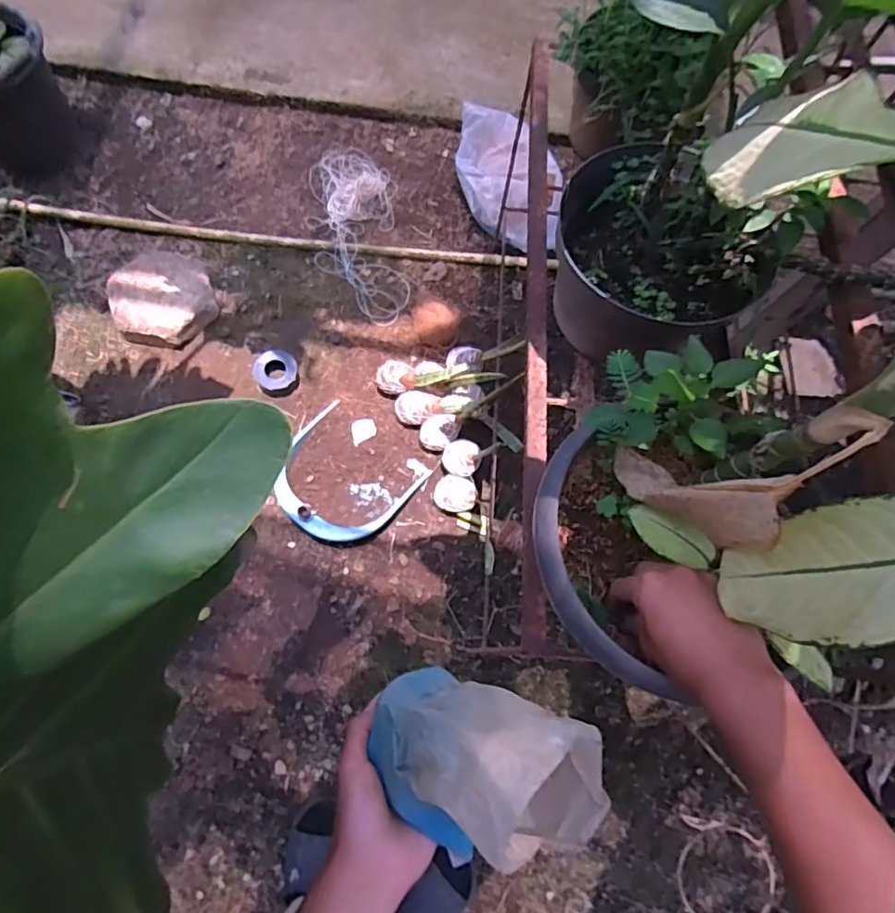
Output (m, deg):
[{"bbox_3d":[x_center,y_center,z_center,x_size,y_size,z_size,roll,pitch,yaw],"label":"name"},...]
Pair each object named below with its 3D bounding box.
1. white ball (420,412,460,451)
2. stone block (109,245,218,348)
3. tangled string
[{"bbox_3d":[-0.017,-0.048,1.110,0.075,0.052,0.068,15,72,0],"label":"white ball"},{"bbox_3d":[-0.606,-0.338,1.181,0.208,0.072,0.221,-33,78,-14],"label":"stone block"},{"bbox_3d":[-0.208,-0.532,1.270,0.204,0.061,0.494,-6,73,-7],"label":"tangled string"}]

